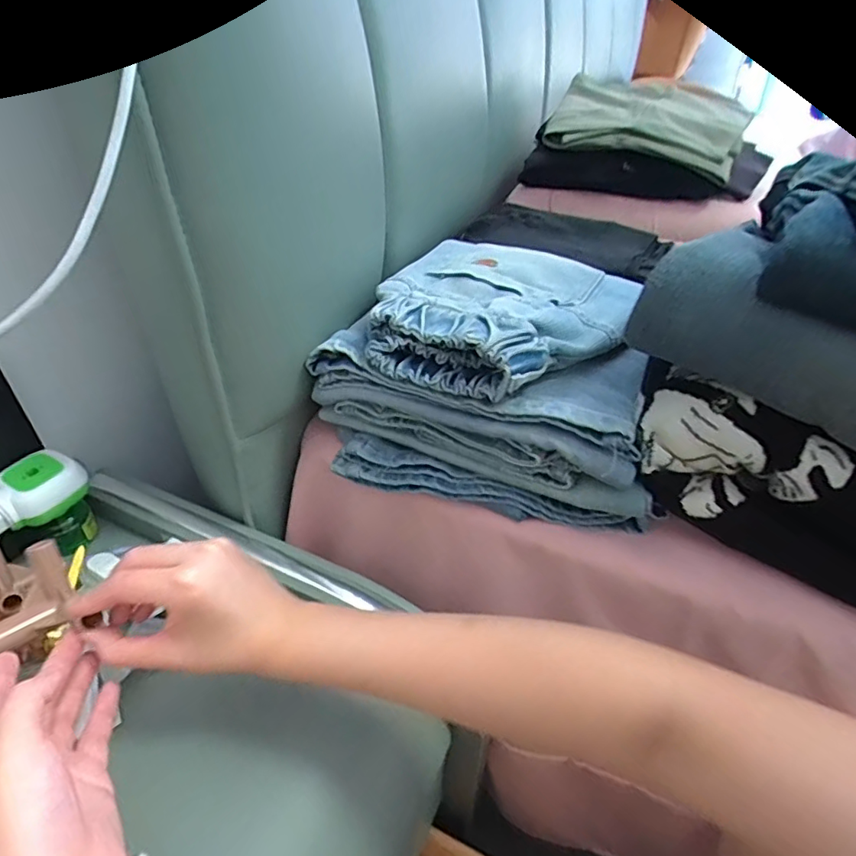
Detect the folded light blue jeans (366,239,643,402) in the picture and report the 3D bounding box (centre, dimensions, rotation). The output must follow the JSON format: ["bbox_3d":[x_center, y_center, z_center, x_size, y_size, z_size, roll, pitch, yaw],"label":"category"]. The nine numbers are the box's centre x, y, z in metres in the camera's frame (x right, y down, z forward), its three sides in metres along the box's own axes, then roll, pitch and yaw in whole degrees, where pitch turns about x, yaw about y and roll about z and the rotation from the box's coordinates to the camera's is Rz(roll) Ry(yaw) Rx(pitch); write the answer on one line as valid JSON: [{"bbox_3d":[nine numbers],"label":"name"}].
[{"bbox_3d":[0.060,-0.111,0.449,0.183,0.038,0.251,14,40,15],"label":"folded light blue jeans"}]

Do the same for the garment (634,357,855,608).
[{"bbox_3d":[0.229,0.048,0.333,0.227,0.100,0.041,34,47,16],"label":"garment"}]

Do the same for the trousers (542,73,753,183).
[{"bbox_3d":[0.273,-0.383,0.693,0.220,0.058,0.223,13,40,14],"label":"trousers"}]

